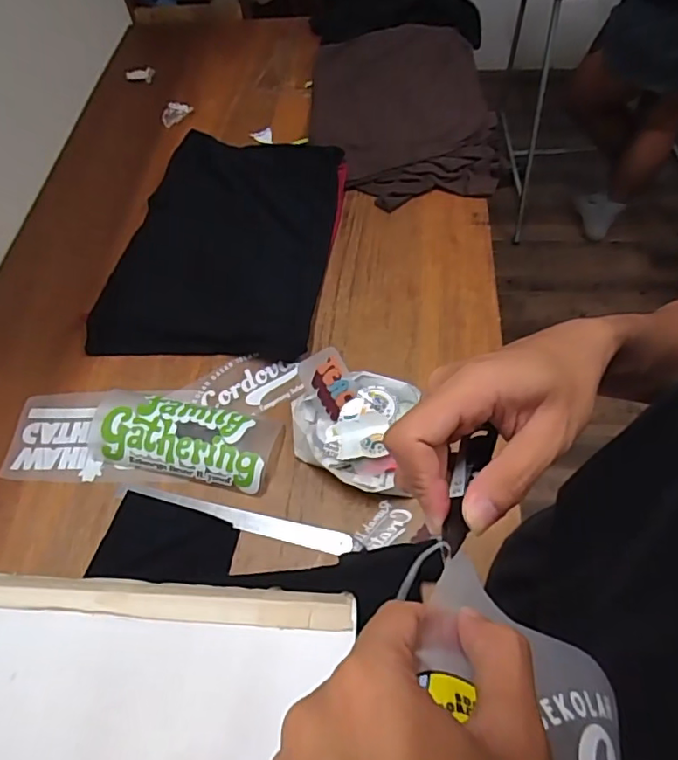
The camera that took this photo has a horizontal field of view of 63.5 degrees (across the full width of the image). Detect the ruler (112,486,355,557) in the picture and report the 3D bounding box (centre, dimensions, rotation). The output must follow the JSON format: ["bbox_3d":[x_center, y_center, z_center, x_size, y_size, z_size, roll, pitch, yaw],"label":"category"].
[{"bbox_3d":[-0.143,0.182,0.729,0.327,0.006,0.028,11,69,9],"label":"ruler"}]

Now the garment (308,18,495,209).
[{"bbox_3d":[0.129,-0.573,1.151,0.372,0.049,0.536,-2,60,2],"label":"garment"}]

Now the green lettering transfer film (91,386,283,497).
[{"bbox_3d":[-0.225,0.074,0.772,0.277,0.043,0.121,9,61,9],"label":"green lettering transfer film"}]

